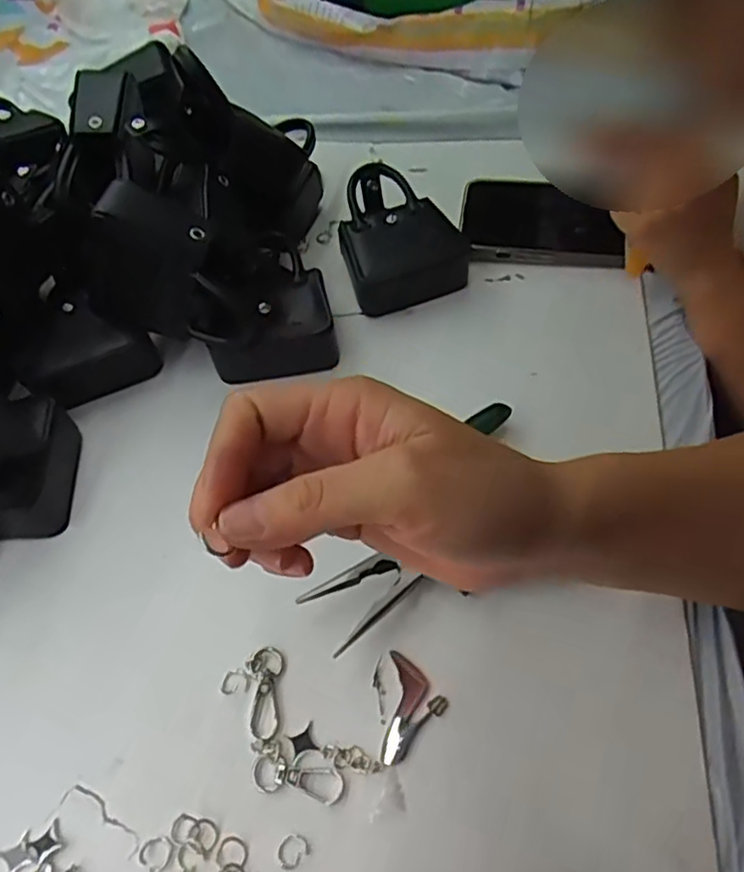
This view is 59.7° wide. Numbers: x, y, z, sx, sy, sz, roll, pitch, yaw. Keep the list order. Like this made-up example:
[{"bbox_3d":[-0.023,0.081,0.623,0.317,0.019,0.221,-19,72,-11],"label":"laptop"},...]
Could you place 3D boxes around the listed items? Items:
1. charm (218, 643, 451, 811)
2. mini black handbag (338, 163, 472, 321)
[{"bbox_3d":[-0.019,0.127,0.288,0.098,0.004,0.060,1,56,5],"label":"charm"},{"bbox_3d":[0.015,-0.136,0.441,0.079,0.045,0.093,-17,56,-8],"label":"mini black handbag"}]

